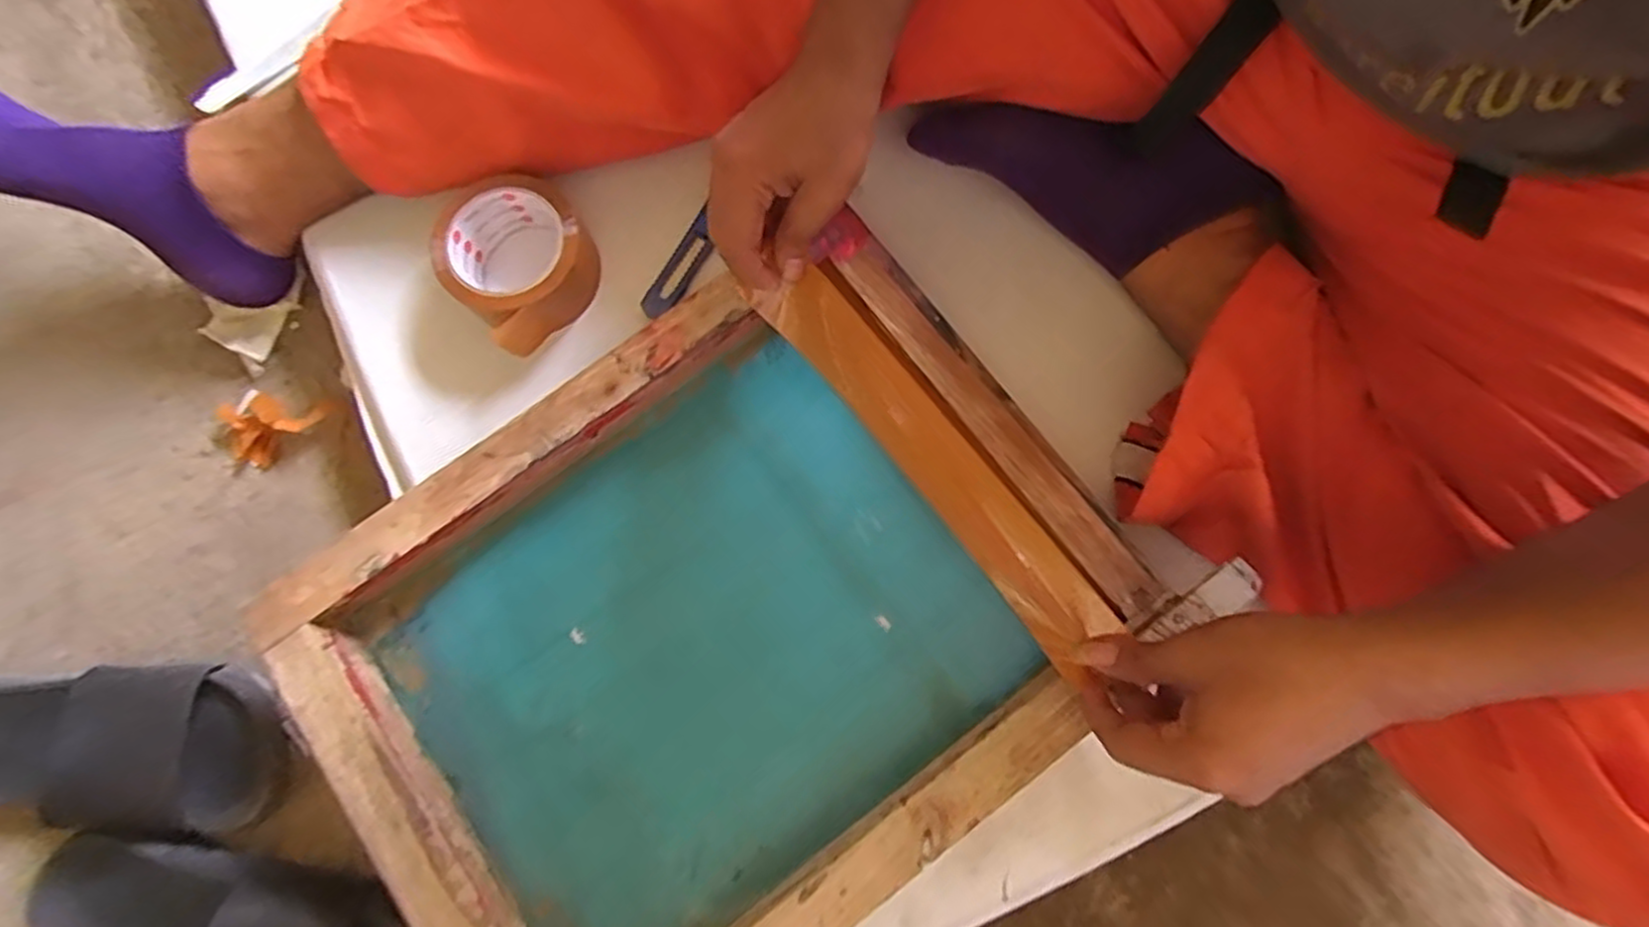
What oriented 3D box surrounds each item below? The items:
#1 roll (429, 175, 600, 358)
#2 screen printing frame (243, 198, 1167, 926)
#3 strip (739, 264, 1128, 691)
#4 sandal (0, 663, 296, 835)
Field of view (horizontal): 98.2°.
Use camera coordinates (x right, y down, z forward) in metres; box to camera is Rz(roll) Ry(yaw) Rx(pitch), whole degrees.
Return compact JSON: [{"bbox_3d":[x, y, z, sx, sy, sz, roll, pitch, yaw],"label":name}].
[{"bbox_3d":[-0.218,-0.148,0.512,0.095,0.058,0.097,0,78,1],"label":"roll"},{"bbox_3d":[-0.068,0.099,0.456,0.460,0.056,0.361,-37,80,-6],"label":"screen printing frame"},{"bbox_3d":[0.070,-0.005,0.456,0.054,0.041,0.286,-39,84,-7],"label":"strip"},{"bbox_3d":[-0.529,0.205,0.512,0.259,0.067,0.114,-2,78,1],"label":"sandal"}]

